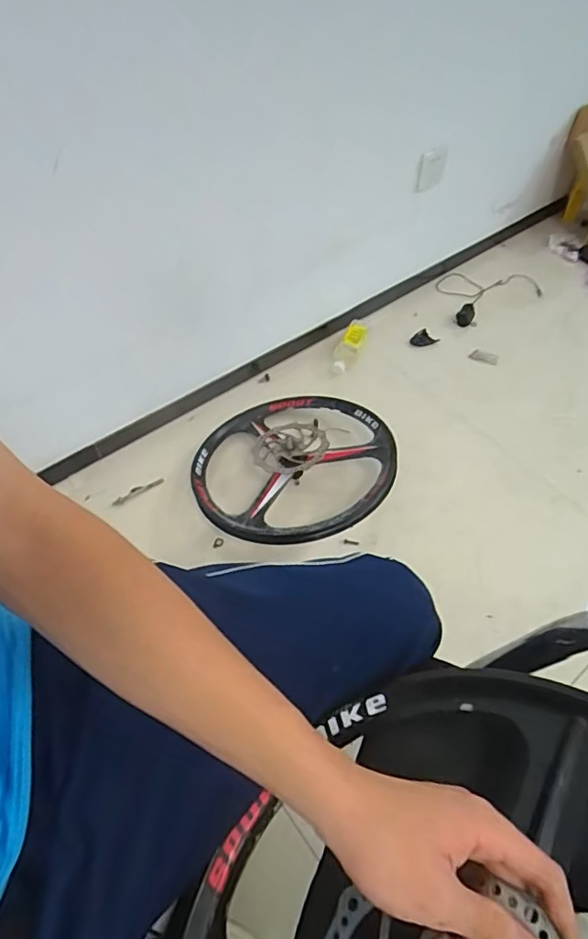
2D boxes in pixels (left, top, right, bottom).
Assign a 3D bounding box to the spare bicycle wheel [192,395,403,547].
[{"bbox_3d":[-0.001,-0.014,1.085,0.389,0.081,0.410,0,54,0],"label":"spare bicycle wheel"}]

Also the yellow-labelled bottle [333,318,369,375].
[{"bbox_3d":[0.149,-0.327,1.371,0.065,0.049,0.200,18,56,13],"label":"yellow-labelled bottle"}]

